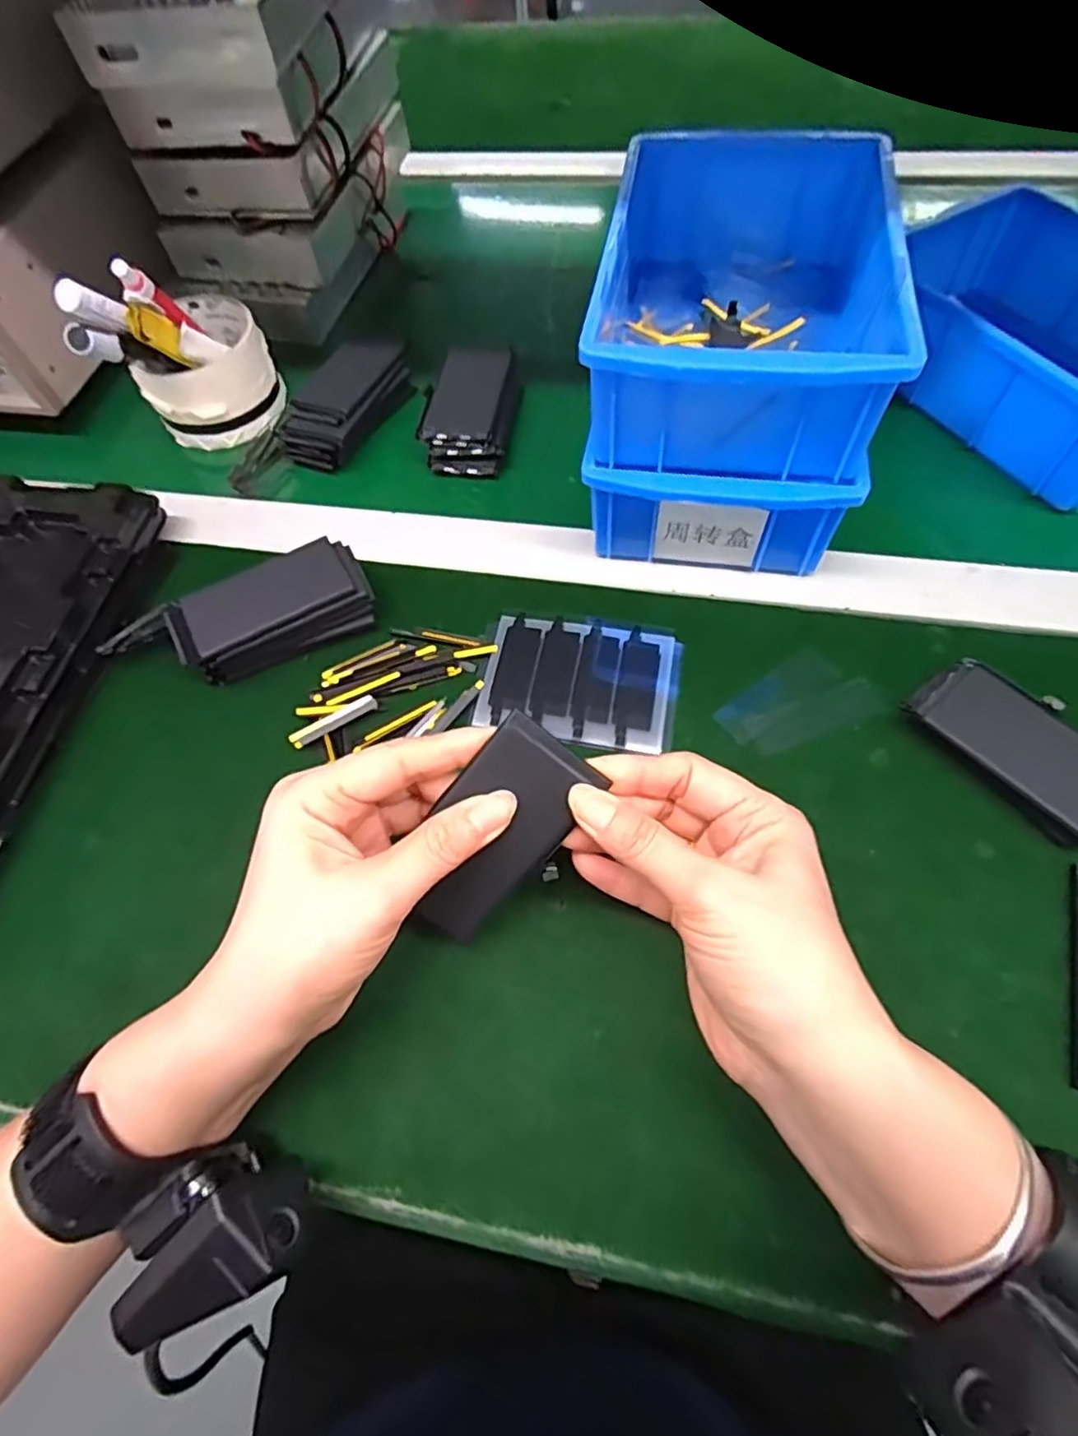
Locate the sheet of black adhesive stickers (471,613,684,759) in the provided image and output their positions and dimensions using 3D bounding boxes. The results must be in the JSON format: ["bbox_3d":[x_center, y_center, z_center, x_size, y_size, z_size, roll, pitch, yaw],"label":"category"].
[{"bbox_3d":[0.021,-0.019,0.342,0.098,0.006,0.077,9,63,8],"label":"sheet of black adhesive stickers"}]

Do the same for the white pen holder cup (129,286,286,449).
[{"bbox_3d":[-0.221,-0.232,0.445,0.082,0.056,0.080,-2,62,3],"label":"white pen holder cup"}]

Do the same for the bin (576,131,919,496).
[{"bbox_3d":[0.099,-0.213,0.333,0.127,0.061,0.202,7,63,8],"label":"bin"}]

